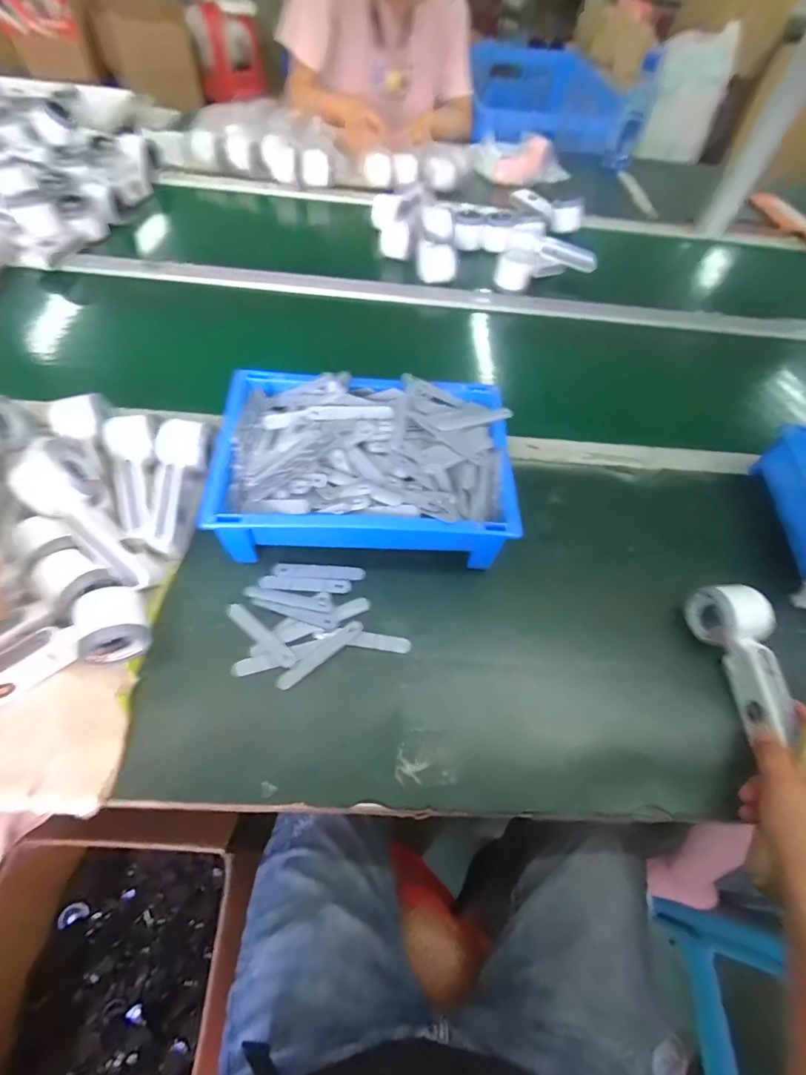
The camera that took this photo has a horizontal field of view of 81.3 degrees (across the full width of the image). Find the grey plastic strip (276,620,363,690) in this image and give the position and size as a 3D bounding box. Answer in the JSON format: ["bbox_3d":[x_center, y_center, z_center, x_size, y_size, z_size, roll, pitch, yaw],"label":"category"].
[{"bbox_3d":[-0.081,0.115,0.465,0.097,0.004,0.016,-35,75,-22],"label":"grey plastic strip"}]

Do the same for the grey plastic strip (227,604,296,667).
[{"bbox_3d":[-0.141,0.096,0.467,0.092,0.006,0.016,38,61,17],"label":"grey plastic strip"}]

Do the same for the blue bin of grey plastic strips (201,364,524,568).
[{"bbox_3d":[-0.040,-0.072,0.532,0.304,0.105,0.215,3,57,-5],"label":"blue bin of grey plastic strips"}]

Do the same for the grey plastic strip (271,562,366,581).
[{"bbox_3d":[-0.092,0.037,0.514,0.098,0.005,0.017,3,57,-4],"label":"grey plastic strip"}]

